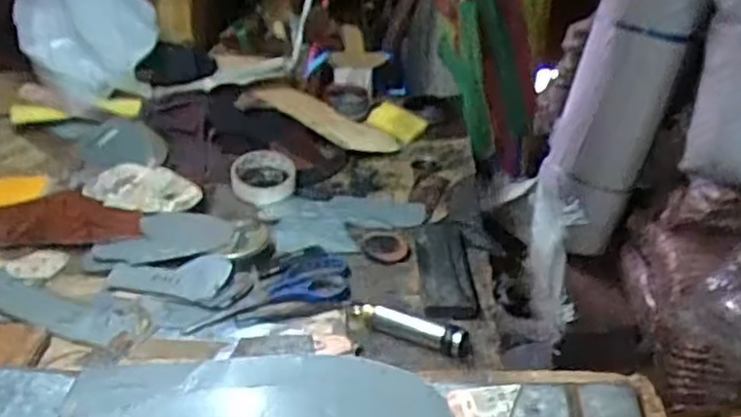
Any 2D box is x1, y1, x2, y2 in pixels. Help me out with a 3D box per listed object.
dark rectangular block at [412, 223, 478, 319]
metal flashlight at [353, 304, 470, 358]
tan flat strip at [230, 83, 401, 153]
[{"bbox_3d":[0.079,0.056,0.750,0.055,0.015,0.185,-2,30,1],"label":"dark rectangular block"},{"bbox_3d":[0.034,0.110,0.650,0.117,0.021,0.023,15,34,28],"label":"metal flashlight"},{"bbox_3d":[-0.074,-0.140,1.084,0.242,0.019,0.095,24,34,6],"label":"tan flat strip"}]

